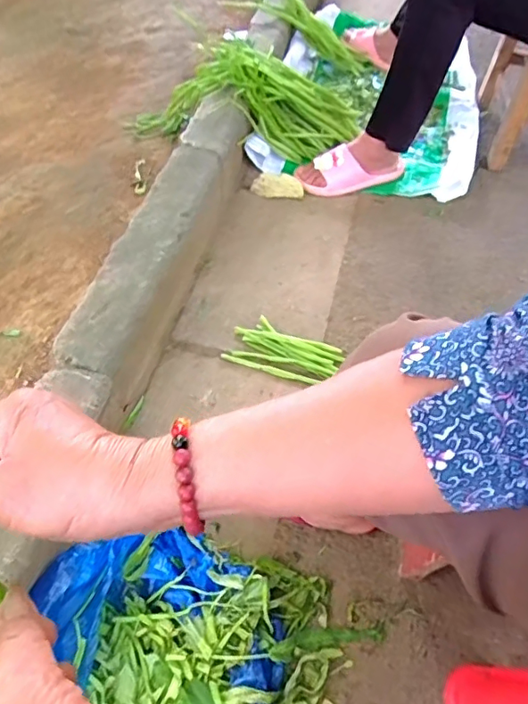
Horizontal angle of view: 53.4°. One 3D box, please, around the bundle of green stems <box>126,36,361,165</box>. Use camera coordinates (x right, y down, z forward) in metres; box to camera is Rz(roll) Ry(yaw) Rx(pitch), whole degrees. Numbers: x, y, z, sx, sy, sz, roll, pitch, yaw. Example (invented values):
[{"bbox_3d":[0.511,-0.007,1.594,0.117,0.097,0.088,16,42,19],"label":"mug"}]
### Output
[{"bbox_3d":[-0.035,-0.528,1.097,0.470,0.163,0.137,9,58,2],"label":"bundle of green stems"}]

